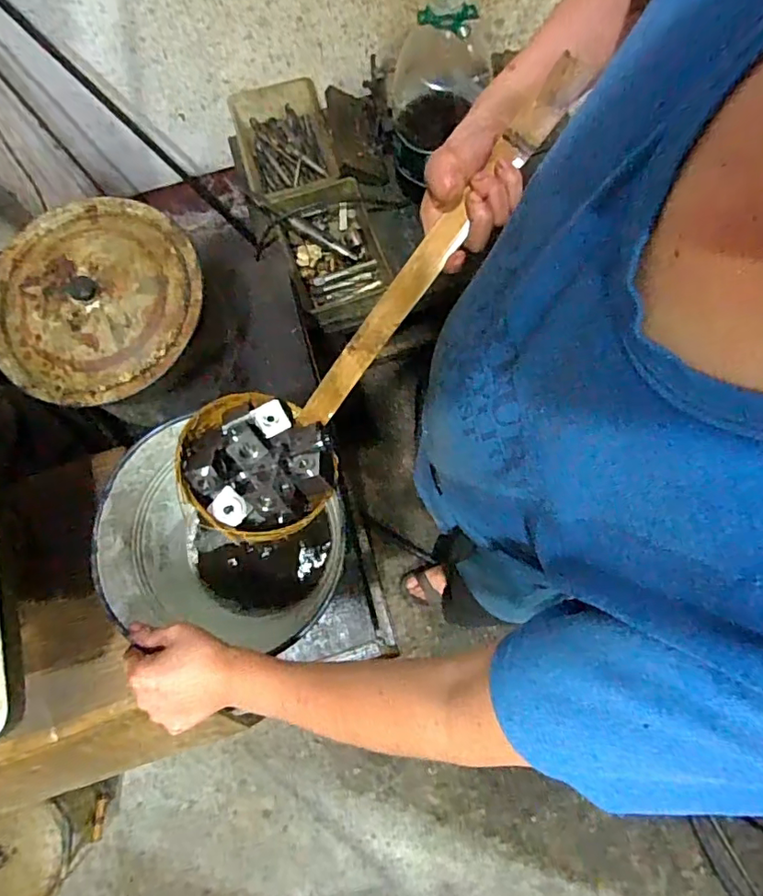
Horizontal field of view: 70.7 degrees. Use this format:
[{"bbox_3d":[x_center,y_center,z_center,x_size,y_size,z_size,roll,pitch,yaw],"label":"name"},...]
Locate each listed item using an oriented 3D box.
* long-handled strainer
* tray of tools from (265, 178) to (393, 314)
[{"bbox_3d":[0.000,-0.114,0.461,0.135,0.077,0.447,42,97,8],"label":"long-handled strainer"},{"bbox_3d":[-0.094,-0.387,1.037,0.177,0.071,0.250,-21,77,2],"label":"tray of tools"}]

